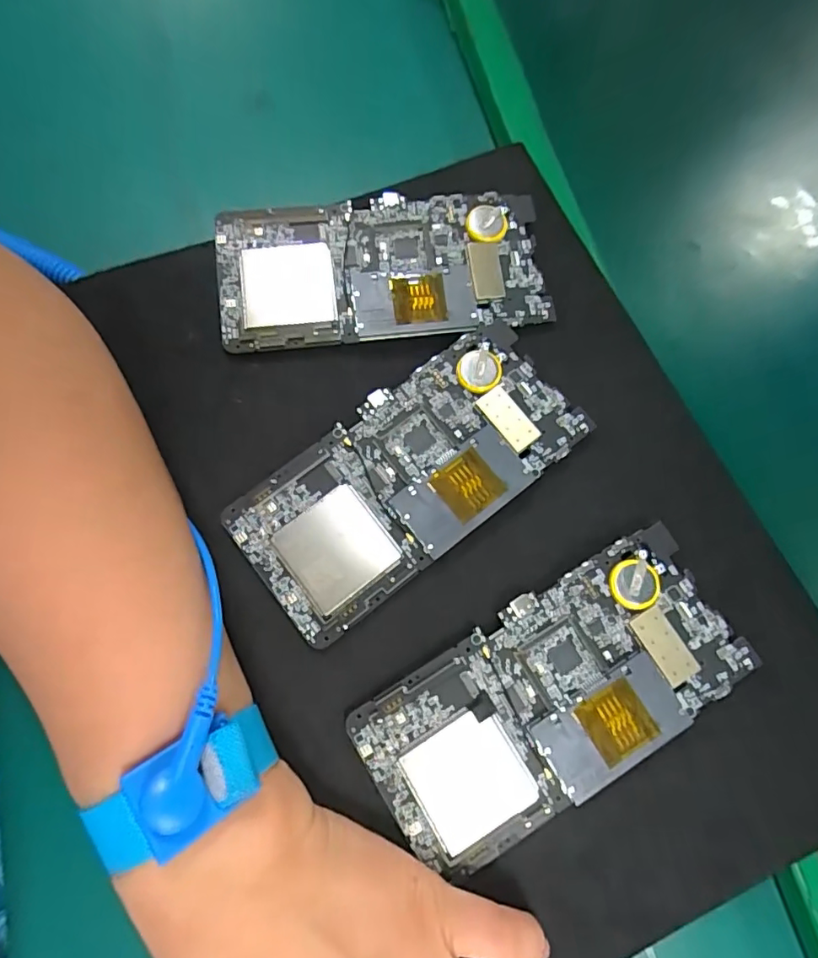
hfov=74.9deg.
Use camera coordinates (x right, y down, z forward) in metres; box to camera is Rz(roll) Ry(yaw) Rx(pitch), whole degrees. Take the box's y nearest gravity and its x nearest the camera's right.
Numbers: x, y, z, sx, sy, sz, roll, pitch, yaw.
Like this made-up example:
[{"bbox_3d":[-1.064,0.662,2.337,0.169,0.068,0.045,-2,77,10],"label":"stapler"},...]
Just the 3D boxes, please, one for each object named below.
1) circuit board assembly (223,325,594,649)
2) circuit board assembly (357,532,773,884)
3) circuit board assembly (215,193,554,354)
[{"bbox_3d":[0.001,-0.002,0.234,0.151,0.006,0.072,-36,80,-8],"label":"circuit board assembly"},{"bbox_3d":[0.058,0.087,0.216,0.151,0.010,0.072,-29,80,-15],"label":"circuit board assembly"},{"bbox_3d":[-0.013,-0.101,0.253,0.152,0.006,0.072,-3,75,-9],"label":"circuit board assembly"}]

